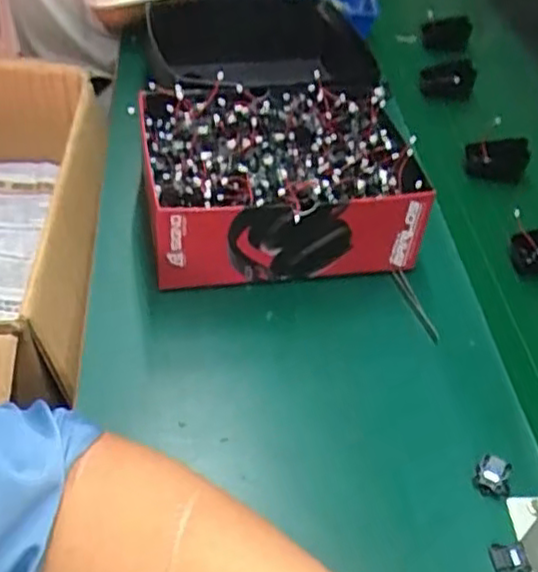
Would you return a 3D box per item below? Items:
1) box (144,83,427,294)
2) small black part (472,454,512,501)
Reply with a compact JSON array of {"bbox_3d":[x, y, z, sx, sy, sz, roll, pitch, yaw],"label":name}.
[{"bbox_3d":[0.005,-0.101,0.678,0.243,0.112,0.188,-4,46,-12],"label":"box"},{"bbox_3d":[0.163,0.140,0.514,0.026,0.017,0.026,20,46,12],"label":"small black part"}]

